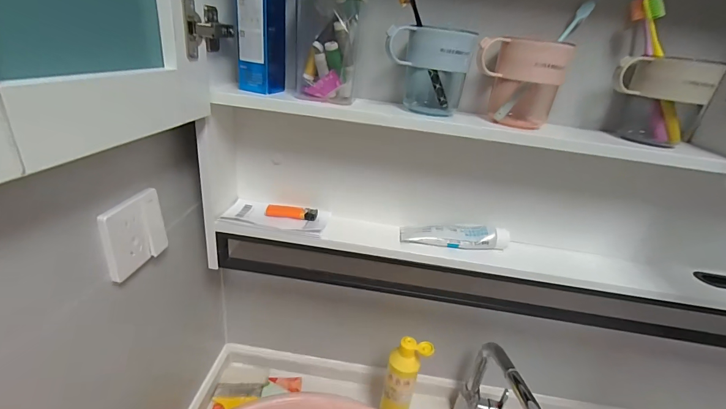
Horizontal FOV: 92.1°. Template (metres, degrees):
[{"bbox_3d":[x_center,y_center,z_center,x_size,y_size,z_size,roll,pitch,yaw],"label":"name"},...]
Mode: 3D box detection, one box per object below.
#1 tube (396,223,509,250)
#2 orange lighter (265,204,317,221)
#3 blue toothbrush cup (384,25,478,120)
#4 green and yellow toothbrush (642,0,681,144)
[{"bbox_3d":[0.142,0.046,0.544,0.163,0.031,0.040,7,26,-2],"label":"tube"},{"bbox_3d":[-0.114,0.012,0.559,0.079,0.016,0.019,6,26,-3],"label":"orange lighter"},{"bbox_3d":[0.084,-0.173,0.459,0.100,0.104,0.075,12,26,10],"label":"blue toothbrush cup"},{"bbox_3d":[0.367,-0.160,0.427,0.016,0.179,0.016,-14,15,28],"label":"green and yellow toothbrush"}]

